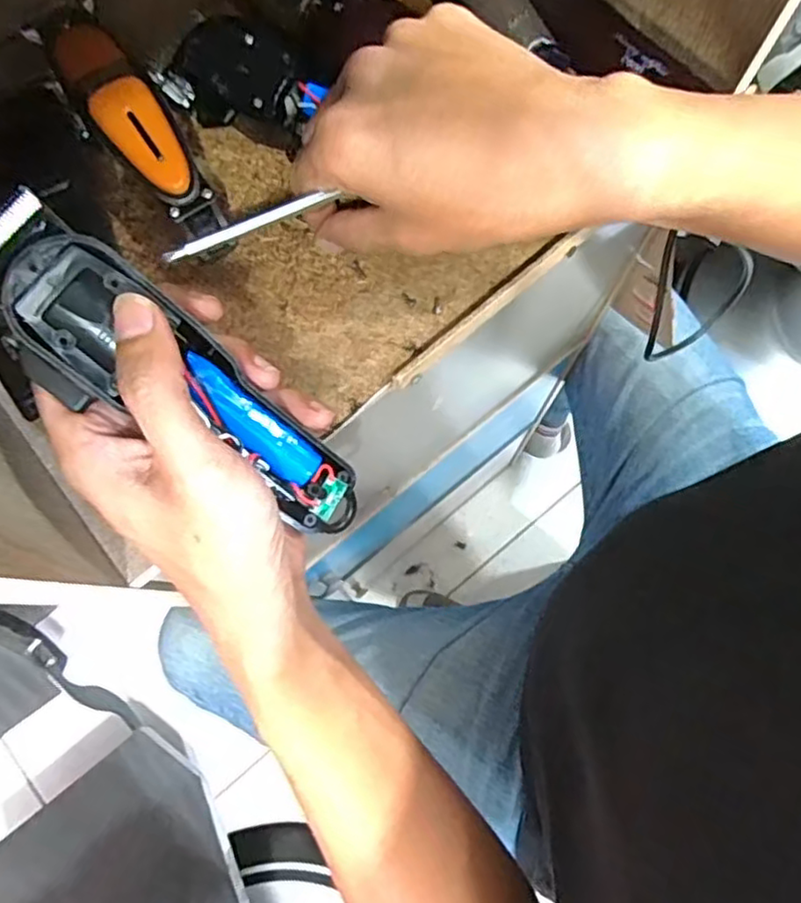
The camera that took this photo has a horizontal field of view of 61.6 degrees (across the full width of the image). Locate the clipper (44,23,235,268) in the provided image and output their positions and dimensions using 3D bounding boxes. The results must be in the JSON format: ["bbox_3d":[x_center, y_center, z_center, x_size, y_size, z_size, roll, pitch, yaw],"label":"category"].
[{"bbox_3d":[-0.130,-0.157,0.335,0.035,0.027,0.139,-33,78,-6],"label":"clipper"}]

